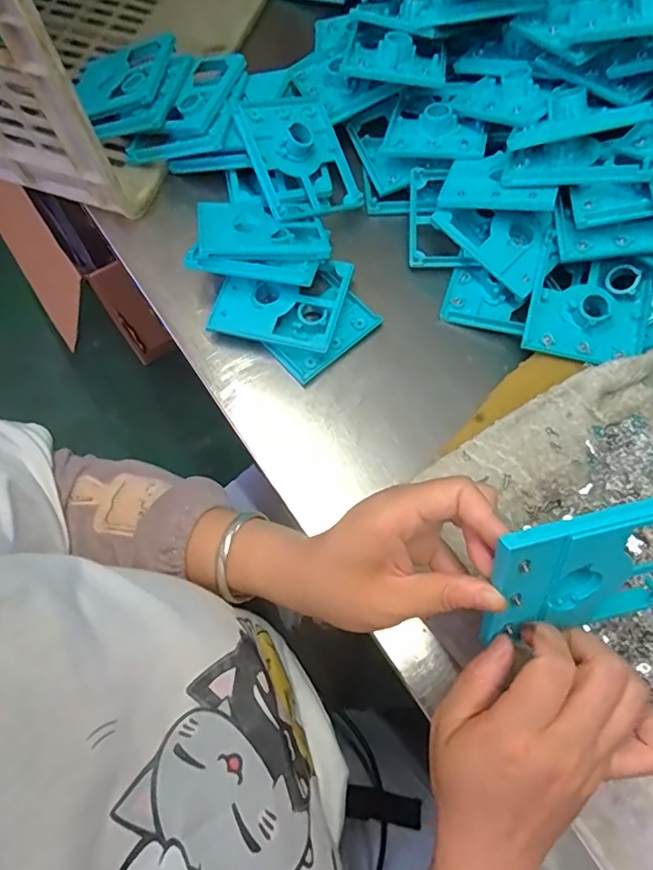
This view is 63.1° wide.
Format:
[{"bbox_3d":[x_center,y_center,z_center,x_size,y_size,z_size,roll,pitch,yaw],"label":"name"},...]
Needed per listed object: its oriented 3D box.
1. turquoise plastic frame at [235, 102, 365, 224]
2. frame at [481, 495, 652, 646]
[{"bbox_3d":[-0.024,-0.264,0.510,0.100,0.020,0.108,-24,98,-26],"label":"turquoise plastic frame"},{"bbox_3d":[0.138,0.070,0.272,0.113,0.098,0.009,-12,41,-5],"label":"frame"}]

